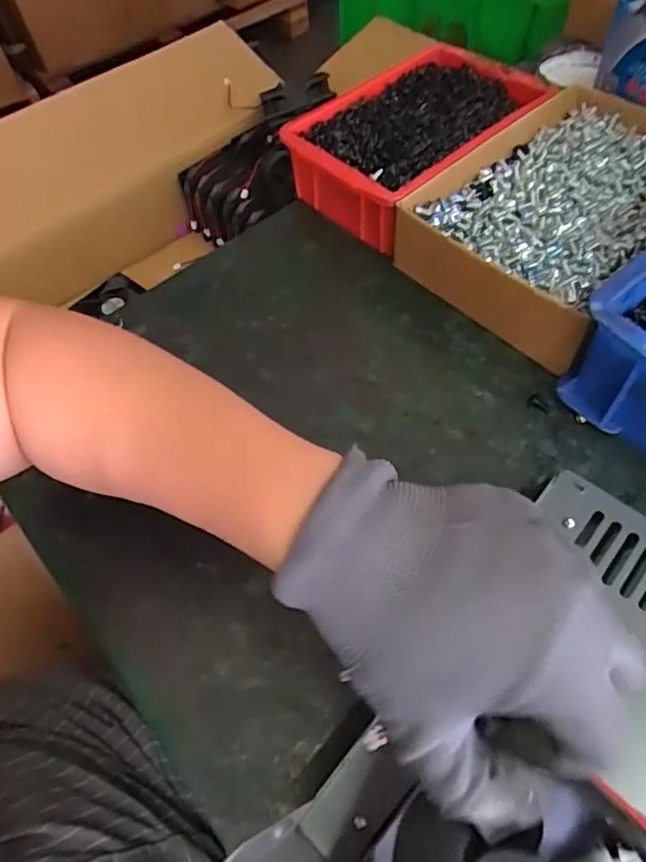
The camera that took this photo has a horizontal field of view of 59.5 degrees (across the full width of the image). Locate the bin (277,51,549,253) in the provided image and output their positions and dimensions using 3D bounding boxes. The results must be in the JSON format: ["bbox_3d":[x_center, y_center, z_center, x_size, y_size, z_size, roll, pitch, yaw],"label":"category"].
[{"bbox_3d":[0.074,-0.239,0.478,0.192,0.065,0.130,-39,62,-19],"label":"bin"}]

